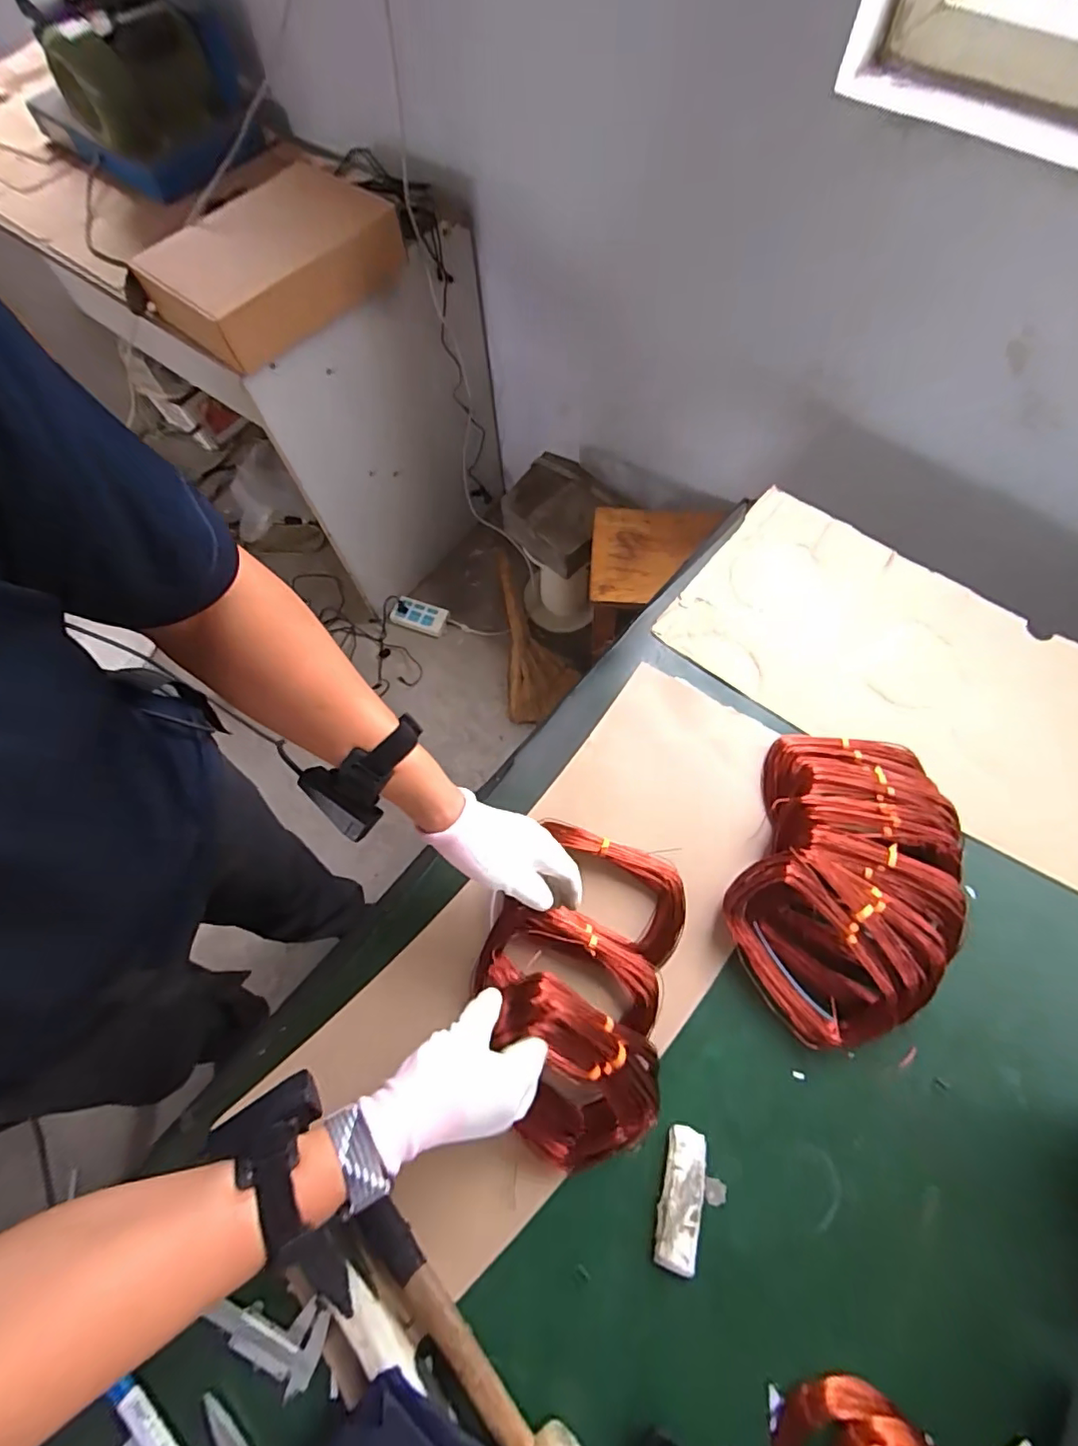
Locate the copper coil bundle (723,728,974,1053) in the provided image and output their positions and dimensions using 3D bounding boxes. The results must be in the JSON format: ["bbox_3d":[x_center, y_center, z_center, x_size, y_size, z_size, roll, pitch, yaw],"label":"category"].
[{"bbox_3d":[0.311,0.152,0.565,0.197,0.061,0.305,24,71,11],"label":"copper coil bundle"}]

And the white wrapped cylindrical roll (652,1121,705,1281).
[{"bbox_3d":[0.125,0.416,0.491,0.035,0.013,0.101,11,69,6],"label":"white wrapped cylindrical roll"}]

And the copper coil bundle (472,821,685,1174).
[{"bbox_3d":[0.036,0.234,0.503,0.171,0.122,0.276,15,69,8],"label":"copper coil bundle"}]

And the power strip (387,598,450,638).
[{"bbox_3d":[-0.332,-0.296,1.552,0.147,0.044,0.087,17,70,9],"label":"power strip"}]

